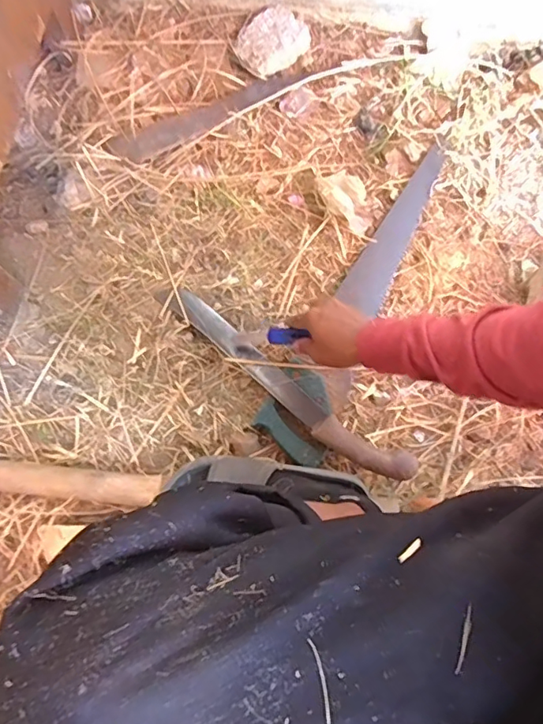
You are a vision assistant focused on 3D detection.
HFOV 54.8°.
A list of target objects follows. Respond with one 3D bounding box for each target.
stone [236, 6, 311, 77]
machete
[{"bbox_3d":[0.001,-0.504,0.815,0.110,0.035,0.098,-22,78,-4],"label":"stone"},{"bbox_3d":[0.009,0.026,0.694,0.404,0.042,0.051,37,81,8],"label":"machete"}]

